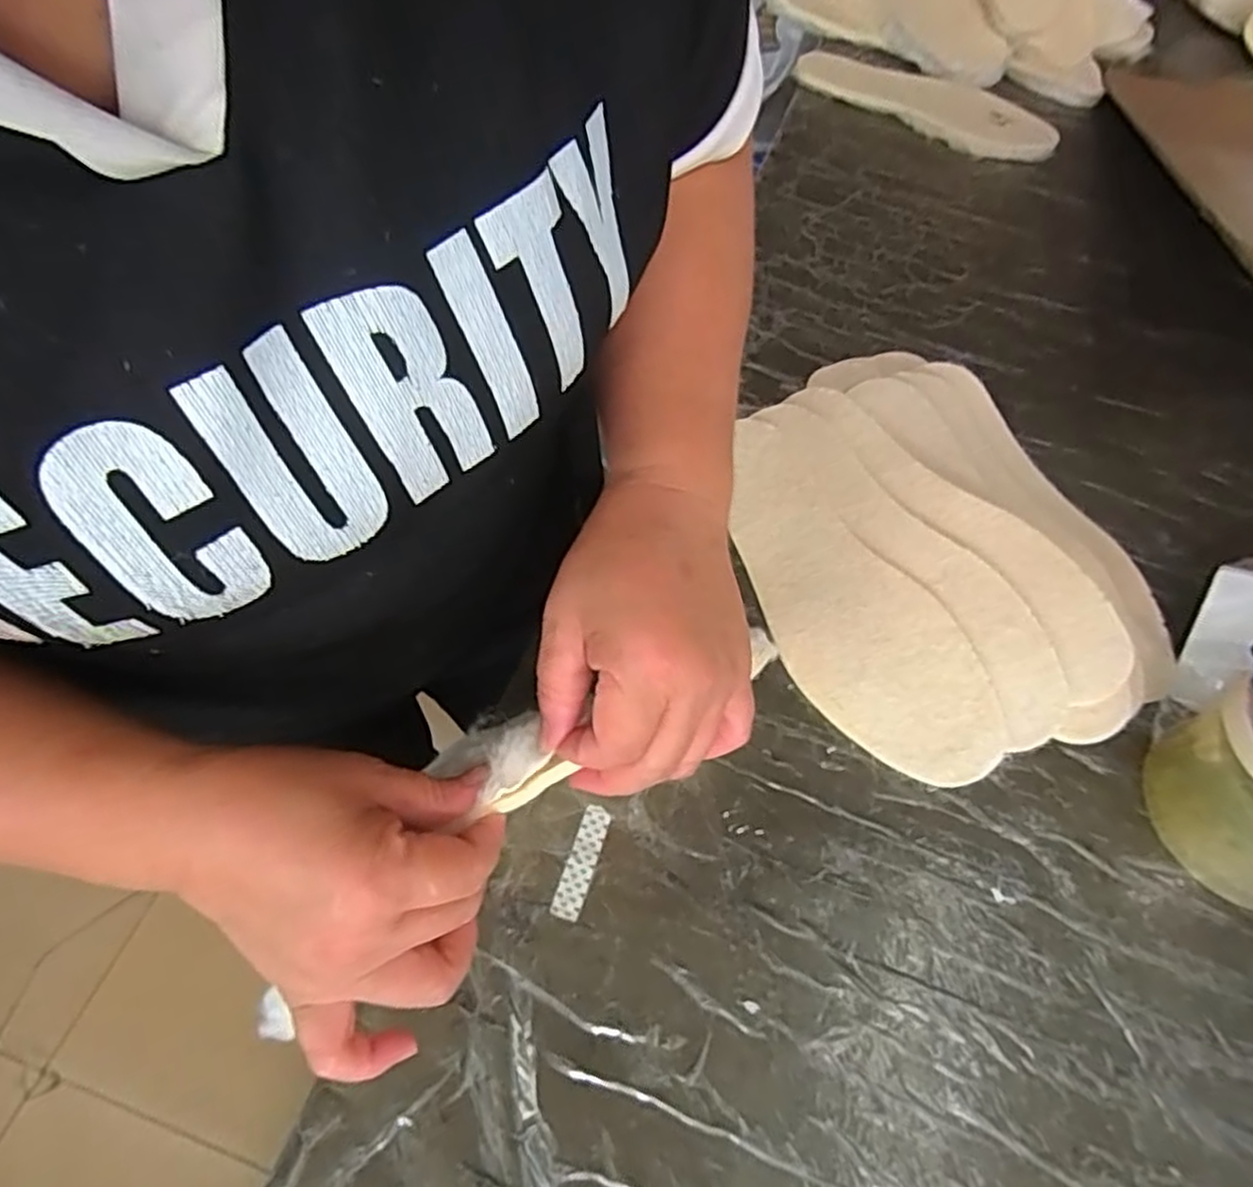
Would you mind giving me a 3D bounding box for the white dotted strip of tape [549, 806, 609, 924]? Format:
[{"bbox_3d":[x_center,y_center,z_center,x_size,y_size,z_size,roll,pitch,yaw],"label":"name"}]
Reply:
[{"bbox_3d":[-0.023,0.138,0.383,0.014,0.004,0.057,18,59,6],"label":"white dotted strip of tape"}]

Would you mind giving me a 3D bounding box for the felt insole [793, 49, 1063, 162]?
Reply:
[{"bbox_3d":[0.319,-0.530,0.795,0.282,0.023,0.097,35,63,17],"label":"felt insole"}]

